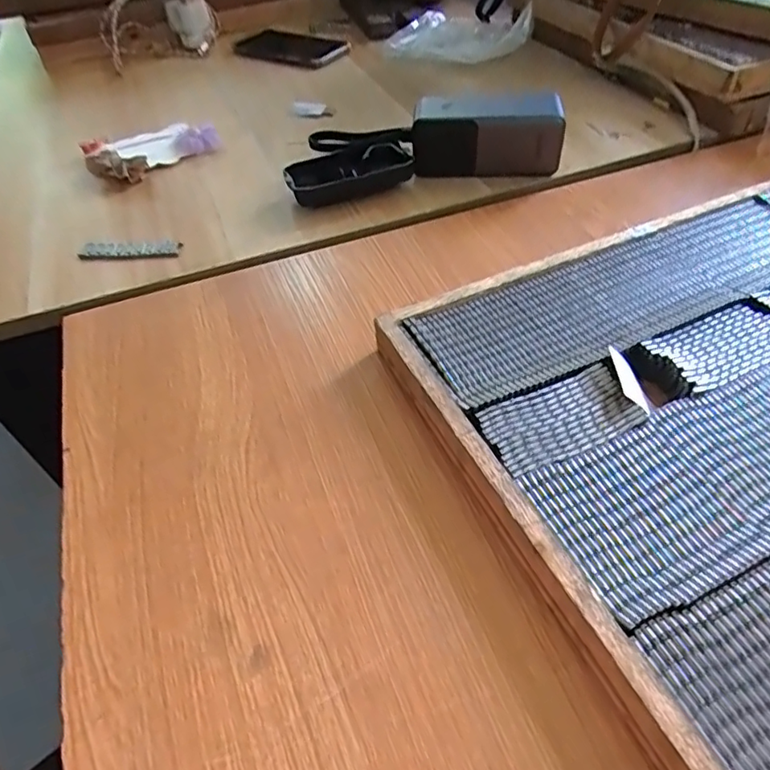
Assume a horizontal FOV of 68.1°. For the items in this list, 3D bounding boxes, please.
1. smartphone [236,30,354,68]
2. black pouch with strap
[{"bbox_3d":[-0.130,-0.462,0.780,0.166,0.016,0.082,29,57,27],"label":"smartphone"},{"bbox_3d":[-0.035,-0.200,0.514,0.117,0.035,0.090,-18,49,-11],"label":"black pouch with strap"}]

